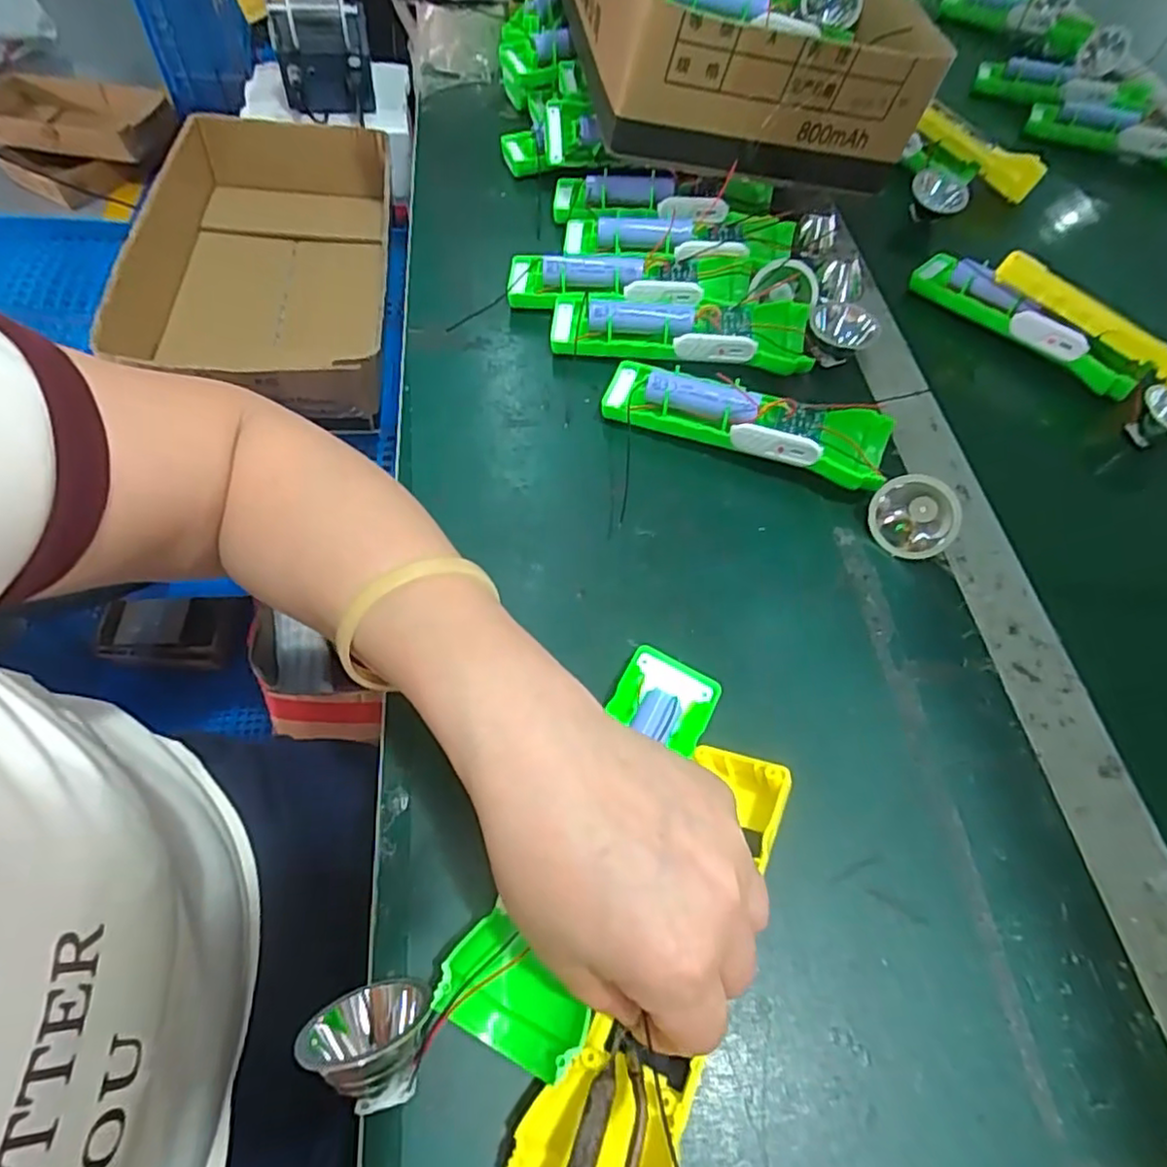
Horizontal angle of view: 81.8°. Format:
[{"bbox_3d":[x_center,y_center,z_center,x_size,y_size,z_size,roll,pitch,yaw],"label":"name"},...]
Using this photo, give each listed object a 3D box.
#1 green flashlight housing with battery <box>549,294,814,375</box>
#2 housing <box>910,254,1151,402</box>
[{"bbox_3d":[0.061,-0.161,0.432,0.161,0.032,0.047,5,58,0],"label":"green flashlight housing with battery"},{"bbox_3d":[0.305,-0.184,0.468,0.037,0.026,0.161,-30,65,-19],"label":"housing"}]

